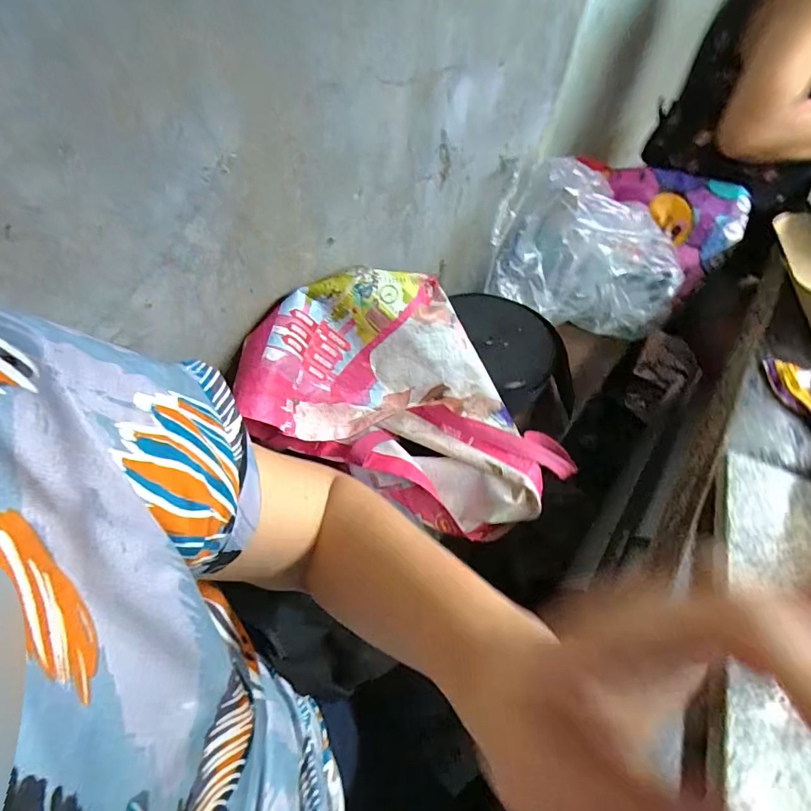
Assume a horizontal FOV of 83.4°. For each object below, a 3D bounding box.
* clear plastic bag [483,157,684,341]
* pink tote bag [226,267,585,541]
[{"bbox_3d":[0.326,-0.286,0.818,0.333,0.205,0.189,10,52,2],"label":"clear plastic bag"},{"bbox_3d":[0.019,-0.016,0.561,0.377,0.177,0.212,25,54,13],"label":"pink tote bag"}]

